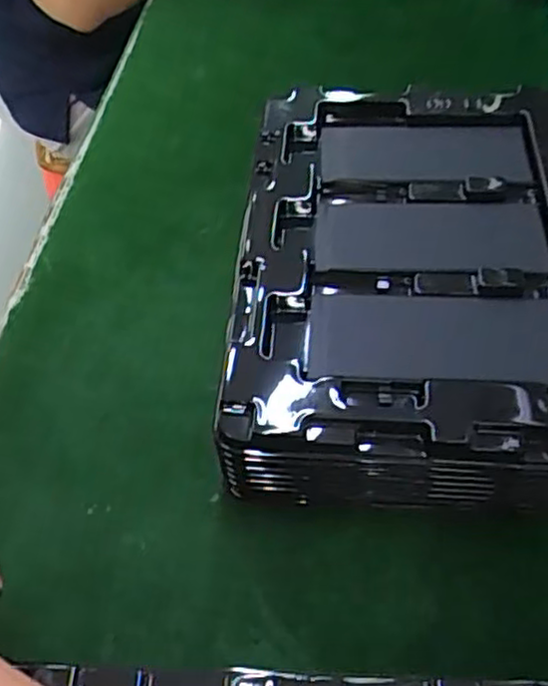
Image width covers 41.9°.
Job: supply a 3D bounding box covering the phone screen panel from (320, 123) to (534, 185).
[{"bbox_3d":[0.072,-0.094,0.348,0.095,0.004,0.045,6,53,8],"label":"phone screen panel"}]

